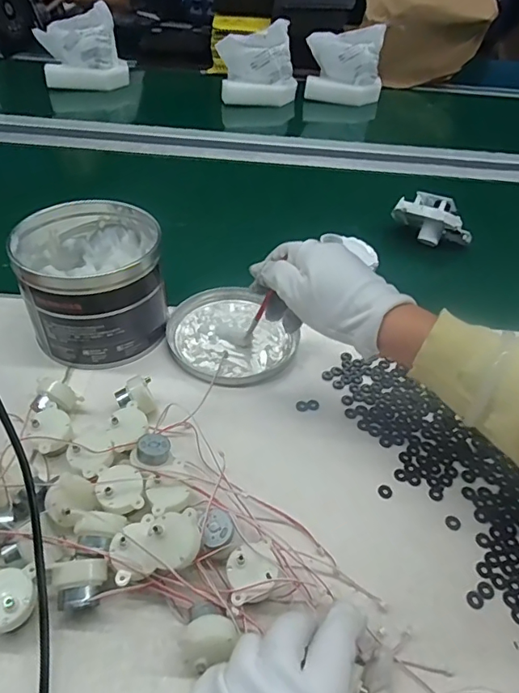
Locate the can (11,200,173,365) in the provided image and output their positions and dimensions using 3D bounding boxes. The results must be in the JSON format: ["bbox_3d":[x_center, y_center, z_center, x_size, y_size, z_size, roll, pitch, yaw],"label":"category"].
[{"bbox_3d":[-0.158,-0.066,0.462,0.126,0.102,0.134,-14,46,-18],"label":"can"}]

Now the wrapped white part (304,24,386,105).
[{"bbox_3d":[0.190,-0.620,1.062,0.168,0.127,0.139,11,44,6],"label":"wrapped white part"}]

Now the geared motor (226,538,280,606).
[{"bbox_3d":[-0.004,0.145,0.307,0.031,0.024,0.034,-5,44,-11],"label":"geared motor"}]

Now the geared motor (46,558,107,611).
[{"bbox_3d":[-0.109,0.147,0.296,0.034,0.025,0.027,-13,46,-18],"label":"geared motor"}]

